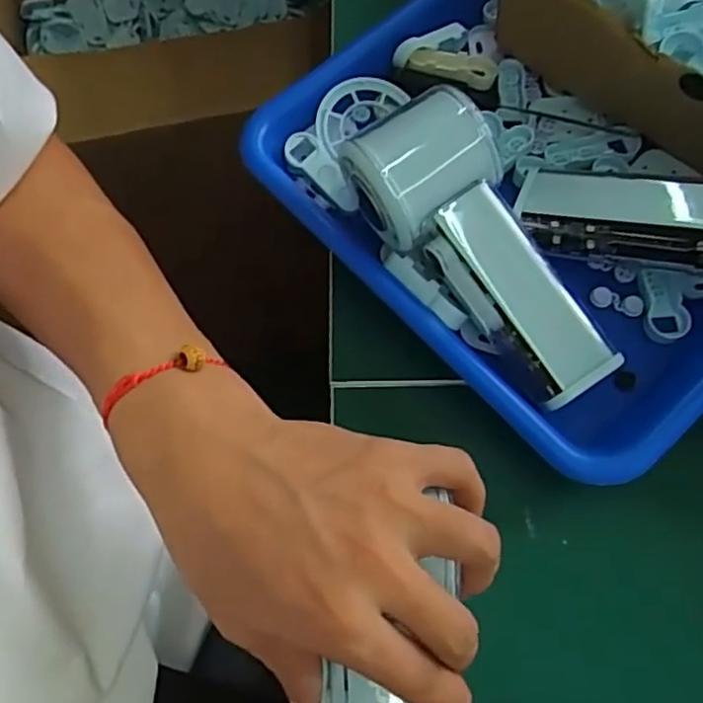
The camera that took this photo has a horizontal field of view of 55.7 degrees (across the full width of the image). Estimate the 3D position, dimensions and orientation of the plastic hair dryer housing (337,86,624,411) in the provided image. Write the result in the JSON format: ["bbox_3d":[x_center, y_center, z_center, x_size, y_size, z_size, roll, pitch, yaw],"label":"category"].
[{"bbox_3d":[0.060,-0.045,0.302,0.061,0.046,0.150,-35,83,-12],"label":"plastic hair dryer housing"}]

